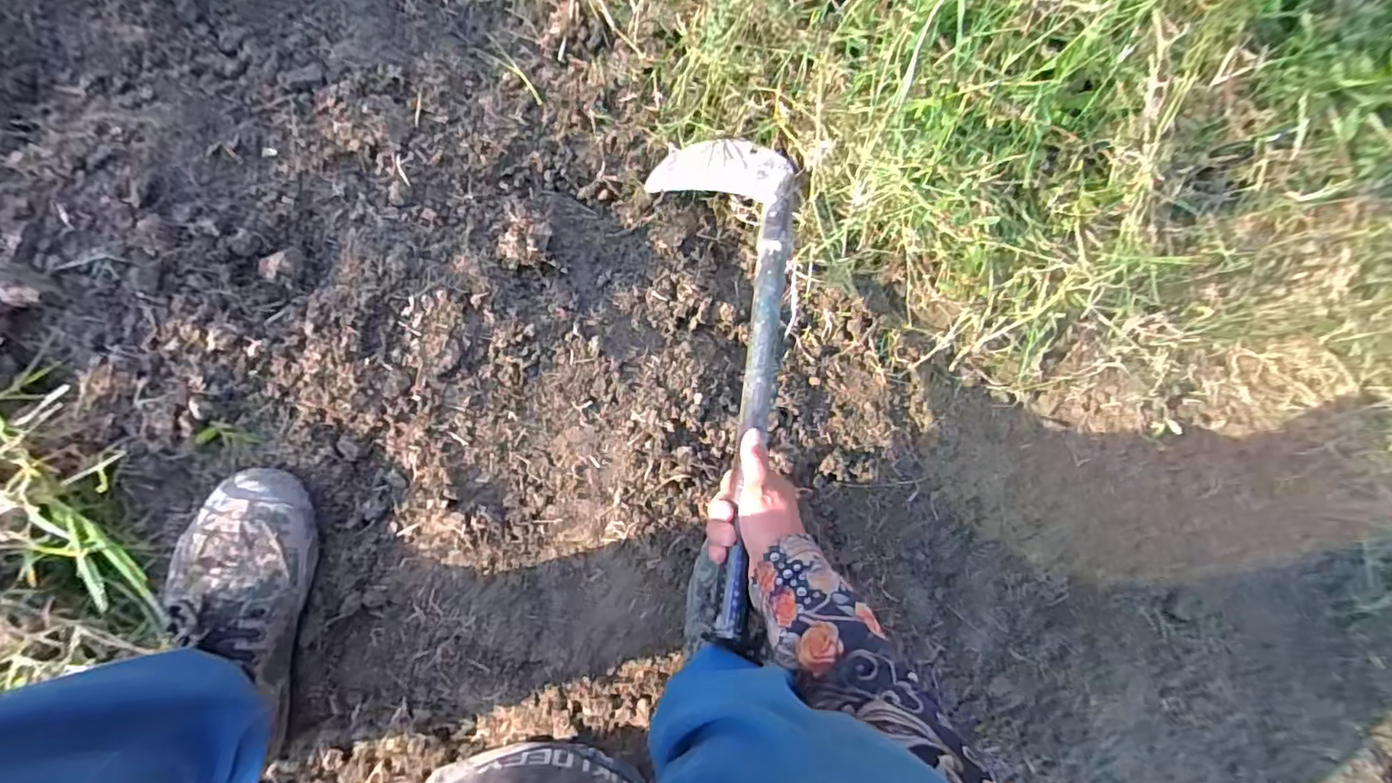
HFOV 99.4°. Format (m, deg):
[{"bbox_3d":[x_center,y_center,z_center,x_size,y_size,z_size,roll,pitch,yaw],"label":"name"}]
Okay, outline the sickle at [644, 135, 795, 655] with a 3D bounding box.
[{"bbox_3d":[0.025,-0.043,0.549,0.137,0.062,0.472,2,66,-6],"label":"sickle"}]

